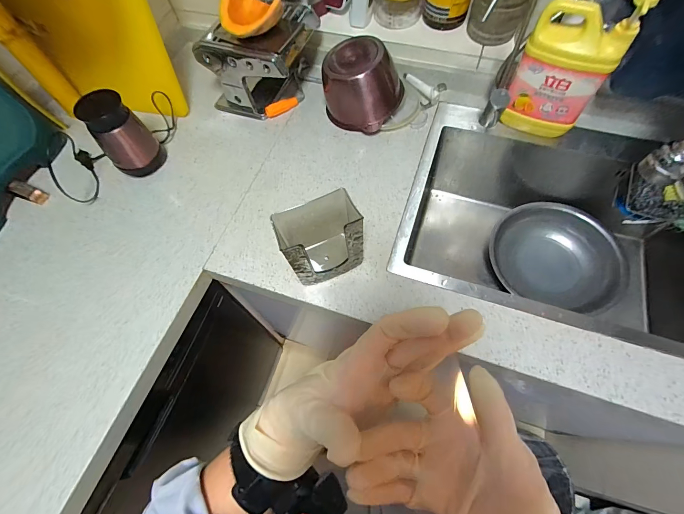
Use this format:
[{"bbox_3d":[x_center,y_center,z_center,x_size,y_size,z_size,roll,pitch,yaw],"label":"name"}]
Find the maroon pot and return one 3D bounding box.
[{"bbox_3d":[0.044,-0.360,0.686,0.162,0.125,0.152,-1,64,3],"label":"maroon pot"}]

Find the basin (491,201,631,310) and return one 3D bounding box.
[{"bbox_3d":[0.489,-0.011,0.764,0.277,0.090,0.214,15,66,10],"label":"basin"}]

